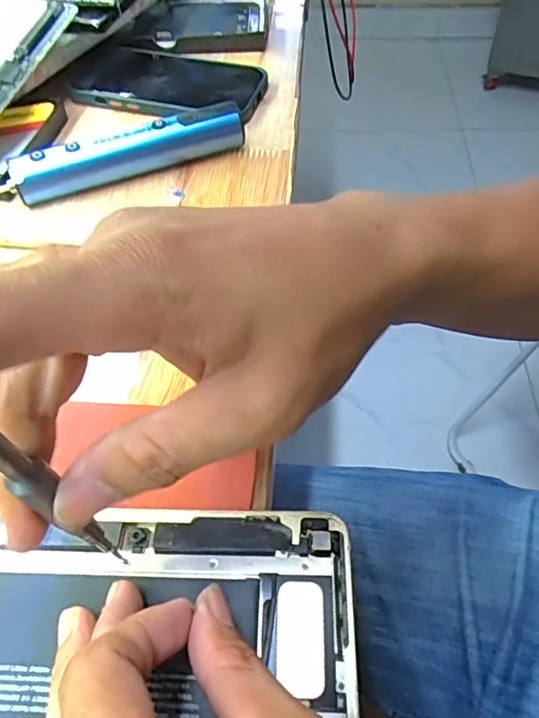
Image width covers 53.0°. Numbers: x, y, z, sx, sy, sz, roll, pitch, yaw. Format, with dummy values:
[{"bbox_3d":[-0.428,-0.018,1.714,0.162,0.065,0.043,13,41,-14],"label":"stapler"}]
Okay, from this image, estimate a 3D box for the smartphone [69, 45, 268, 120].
[{"bbox_3d":[-0.077,-0.220,0.423,0.142,0.009,0.083,10,56,10],"label":"smartphone"}]

